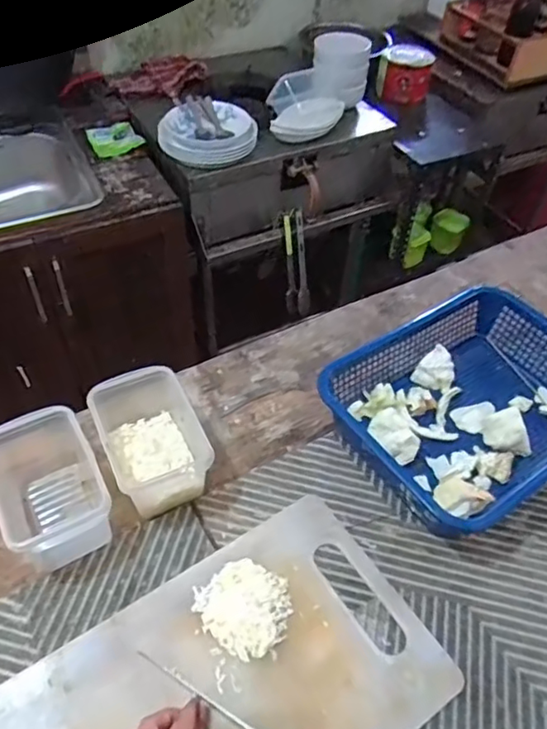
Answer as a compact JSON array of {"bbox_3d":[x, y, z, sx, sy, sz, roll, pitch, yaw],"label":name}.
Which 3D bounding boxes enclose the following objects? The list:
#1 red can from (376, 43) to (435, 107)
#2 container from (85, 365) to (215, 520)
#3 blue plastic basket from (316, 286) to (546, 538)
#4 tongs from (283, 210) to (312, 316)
[{"bbox_3d":[0.350,-0.786,1.537,0.125,0.114,0.123,5,49,1],"label":"red can"},{"bbox_3d":[-0.142,0.095,0.675,0.101,0.094,0.169,-21,53,-18],"label":"container"},{"bbox_3d":[0.240,0.051,0.725,0.316,0.092,0.246,-27,55,-23],"label":"blue plastic basket"},{"bbox_3d":[0.058,-0.252,1.454,0.059,0.255,0.029,-9,25,-9],"label":"tongs"}]

